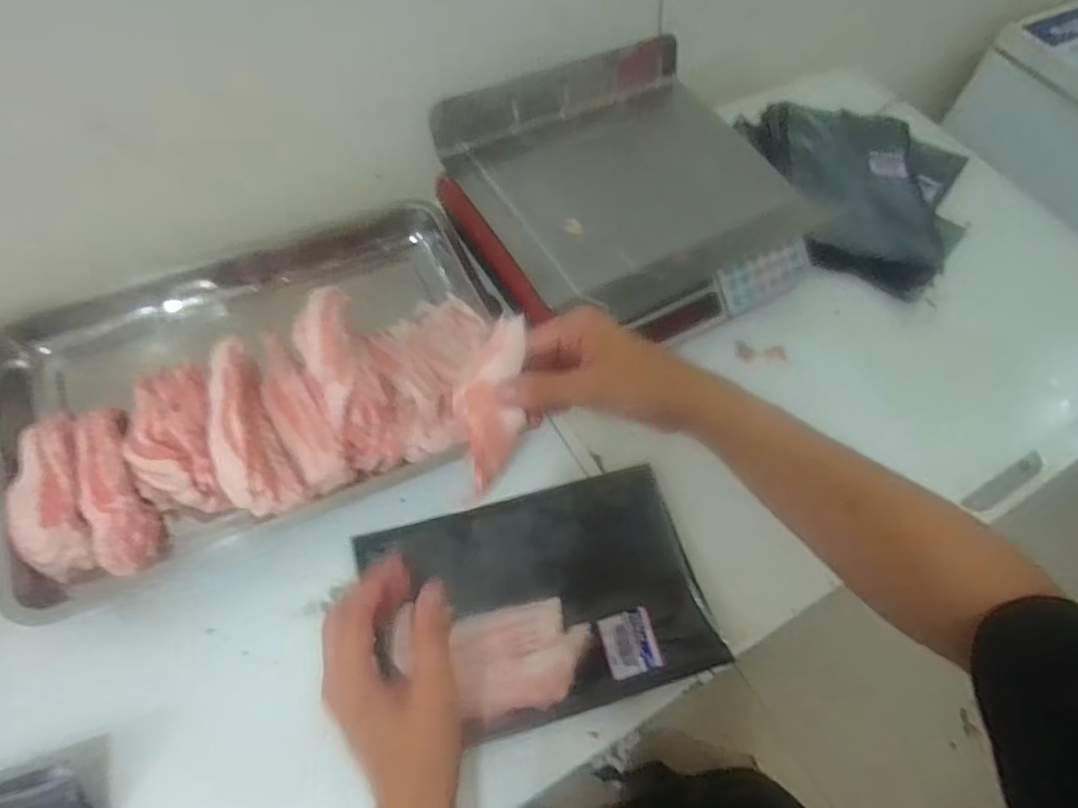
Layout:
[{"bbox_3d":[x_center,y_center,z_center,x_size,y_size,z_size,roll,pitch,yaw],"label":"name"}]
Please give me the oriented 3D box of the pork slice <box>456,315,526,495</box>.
[{"bbox_3d":[-0.032,0.001,0.421,0.046,0.009,0.115,-4,102,-17],"label":"pork slice"}]

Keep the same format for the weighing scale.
[{"bbox_3d":[0.106,-0.236,0.739,0.362,0.144,0.331,-25,63,-18],"label":"weighing scale"}]

